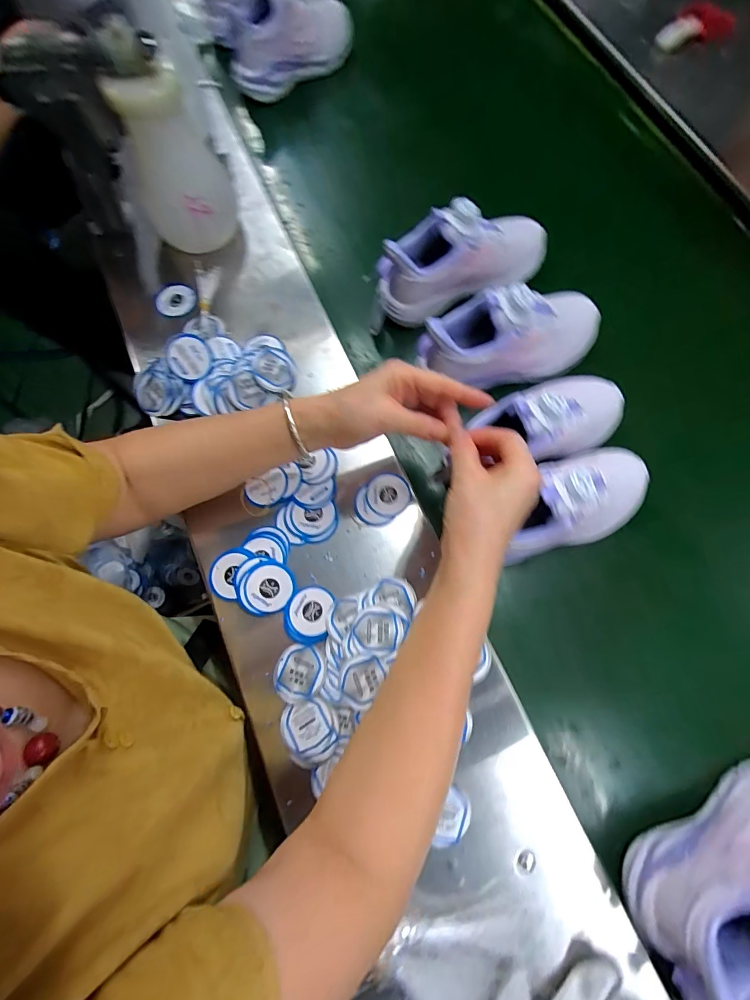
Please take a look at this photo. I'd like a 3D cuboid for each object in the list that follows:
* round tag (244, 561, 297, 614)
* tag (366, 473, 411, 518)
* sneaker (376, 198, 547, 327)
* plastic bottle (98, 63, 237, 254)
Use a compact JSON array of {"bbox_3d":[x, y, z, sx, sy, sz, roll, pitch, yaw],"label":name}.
[{"bbox_3d":[-0.104,0.087,0.413,0.048,0.005,0.049,-9,78,0],"label":"round tag"},{"bbox_3d":[0.015,-0.005,0.451,0.047,0.006,0.047,1,74,-4],"label":"tag"},{"bbox_3d":[0.106,-0.291,0.489,0.216,0.102,0.069,-22,78,-3],"label":"sneaker"},{"bbox_3d":[-0.224,-0.380,0.469,0.093,0.169,0.089,-22,78,-3],"label":"plastic bottle"}]

